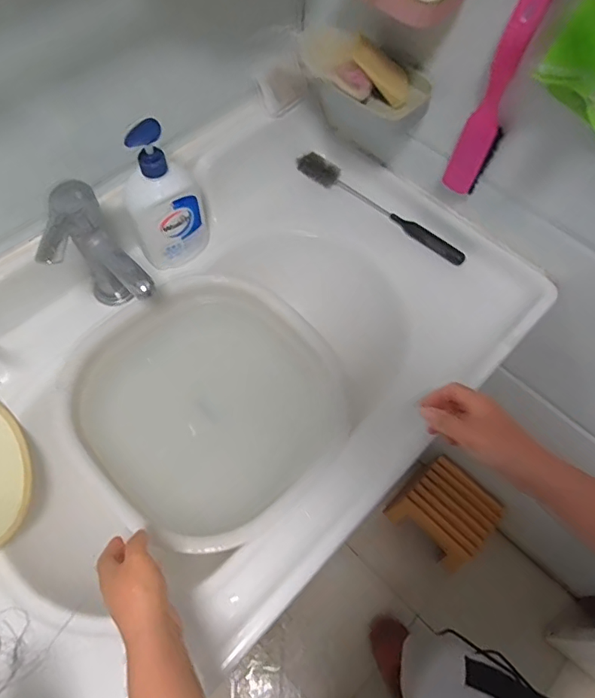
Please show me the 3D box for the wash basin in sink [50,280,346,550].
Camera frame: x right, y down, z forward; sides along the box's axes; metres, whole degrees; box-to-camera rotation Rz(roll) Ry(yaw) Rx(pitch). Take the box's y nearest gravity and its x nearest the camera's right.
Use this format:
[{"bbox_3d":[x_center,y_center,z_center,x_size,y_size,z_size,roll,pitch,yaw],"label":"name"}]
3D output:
[{"bbox_3d":[-0.105,0.069,0.624,0.300,0.091,0.304,40,68,17],"label":"wash basin in sink"}]

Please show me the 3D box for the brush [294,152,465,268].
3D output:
[{"bbox_3d":[0.122,-0.214,0.737,0.290,0.028,0.031,35,66,15],"label":"brush"}]

